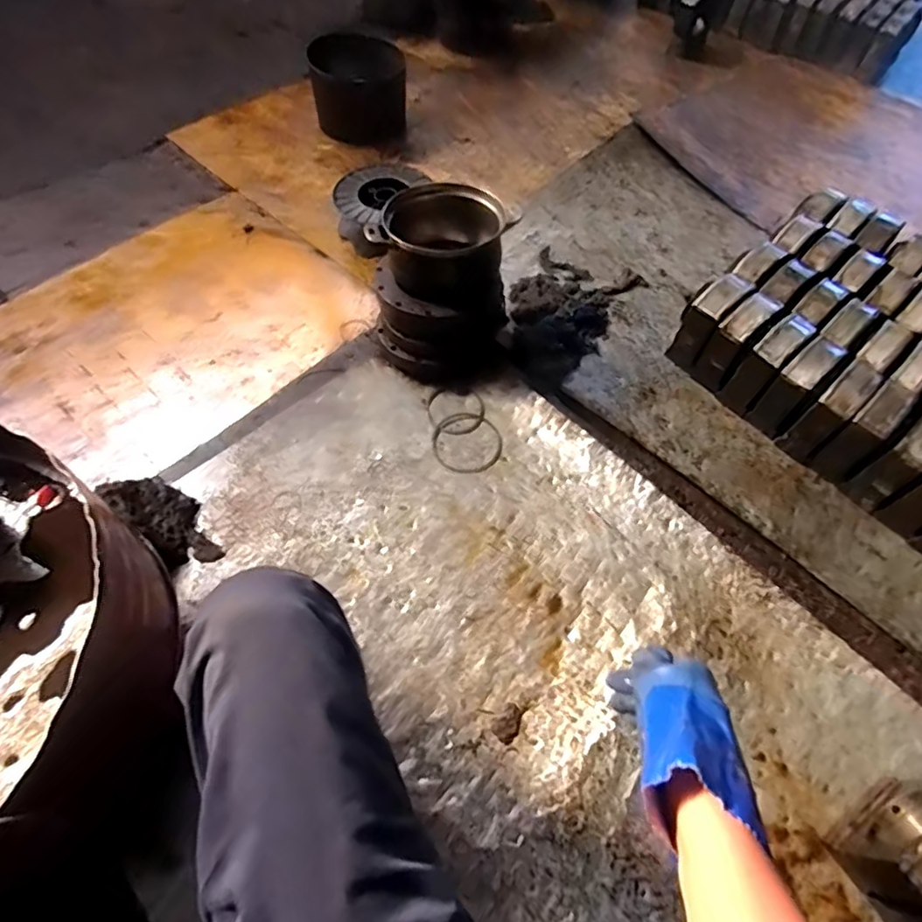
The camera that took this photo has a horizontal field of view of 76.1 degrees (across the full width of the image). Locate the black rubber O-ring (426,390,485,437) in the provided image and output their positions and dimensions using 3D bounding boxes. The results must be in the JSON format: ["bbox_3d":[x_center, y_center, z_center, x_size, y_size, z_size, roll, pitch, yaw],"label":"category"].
[{"bbox_3d":[-0.012,-0.099,1.189,0.113,0.007,0.115,1,59,-2],"label":"black rubber O-ring"}]

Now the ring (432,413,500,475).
[{"bbox_3d":[0.011,-0.038,1.152,0.128,0.010,0.143,-3,59,-4],"label":"ring"}]

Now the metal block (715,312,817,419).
[{"bbox_3d":[0.621,-0.197,1.206,0.065,0.166,0.163,40,65,19],"label":"metal block"}]

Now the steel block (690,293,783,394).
[{"bbox_3d":[0.569,-0.249,1.234,0.073,0.161,0.150,38,64,18],"label":"steel block"}]

